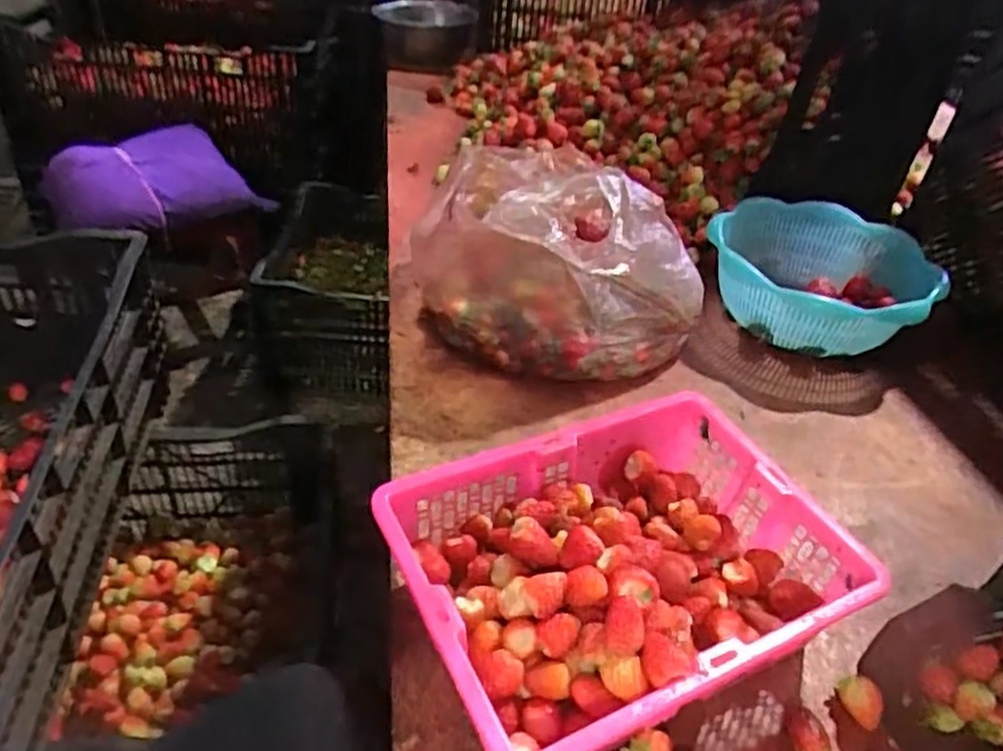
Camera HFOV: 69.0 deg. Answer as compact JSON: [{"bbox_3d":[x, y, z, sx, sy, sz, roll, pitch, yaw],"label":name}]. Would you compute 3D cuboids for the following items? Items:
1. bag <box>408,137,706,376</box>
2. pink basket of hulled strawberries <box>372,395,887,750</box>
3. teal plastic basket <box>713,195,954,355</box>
[{"bbox_3d":[0.056,-0.117,0.777,0.250,0.173,0.223,-16,44,-25],"label":"bag"},{"bbox_3d":[0.083,0.126,0.494,0.284,0.078,0.199,-15,44,-24],"label":"pink basket of hulled strawberries"},{"bbox_3d":[0.366,-0.111,0.853,0.244,0.086,0.237,4,39,-3],"label":"teal plastic basket"}]

